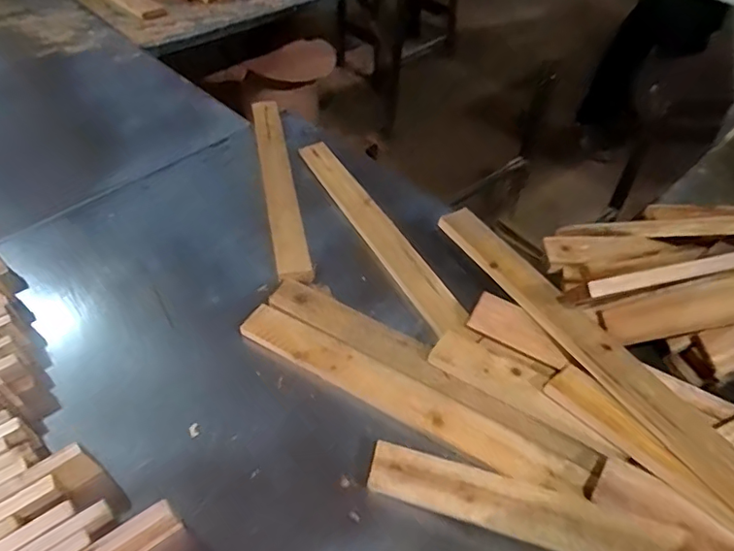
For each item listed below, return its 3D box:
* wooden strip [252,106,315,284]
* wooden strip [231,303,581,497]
[{"bbox_3d":[-0.153,-0.164,0.936,0.048,0.015,0.480,-10,47,-8],"label":"wooden strip"},{"bbox_3d":[0.035,0.141,0.645,0.433,0.016,0.061,25,52,23],"label":"wooden strip"}]

